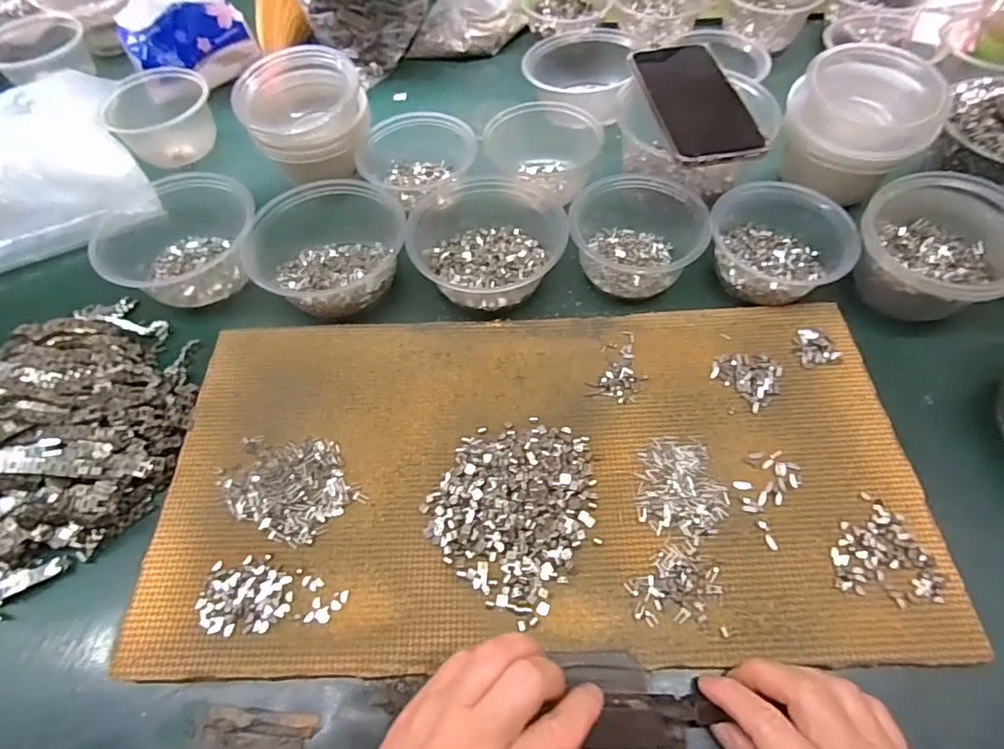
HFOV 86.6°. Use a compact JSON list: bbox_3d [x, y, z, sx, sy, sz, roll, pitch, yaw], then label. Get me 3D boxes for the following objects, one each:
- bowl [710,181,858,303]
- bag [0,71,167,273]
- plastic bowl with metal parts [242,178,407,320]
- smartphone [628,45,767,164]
[{"bbox_3d":[0.238,-0.114,0.458,0.115,0.056,0.103,34,65,21],"label":"bowl"},{"bbox_3d":[-0.510,-0.213,0.568,0.232,0.042,0.279,-24,62,-12],"label":"bag"},{"bbox_3d":[-0.154,-0.115,0.480,0.123,0.062,0.129,-1,58,2],"label":"plastic bowl with metal parts"},{"bbox_3d":[0.171,-0.247,0.476,0.080,0.010,0.161,-9,59,-3],"label":"smartphone"}]

